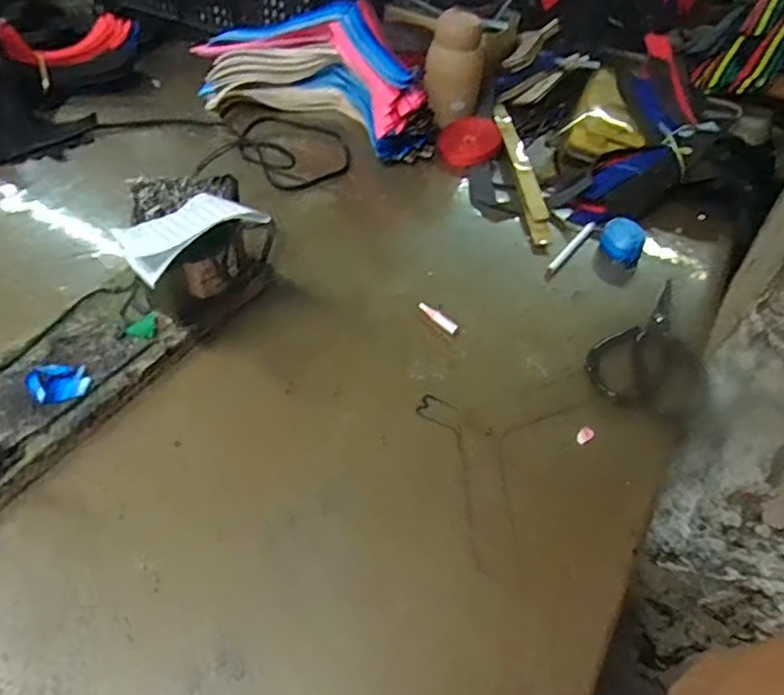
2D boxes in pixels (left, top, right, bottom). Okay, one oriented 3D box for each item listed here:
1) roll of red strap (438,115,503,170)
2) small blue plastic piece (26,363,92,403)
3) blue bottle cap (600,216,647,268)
[{"bbox_3d":[0.100,-0.264,0.793,0.084,0.012,0.066,-31,79,-15],"label":"roll of red strap"},{"bbox_3d":[-0.254,0.027,0.469,0.048,0.004,0.036,6,46,0],"label":"small blue plastic piece"},{"bbox_3d":[0.247,-0.114,0.664,0.044,0.034,0.053,21,48,14],"label":"blue bottle cap"}]

